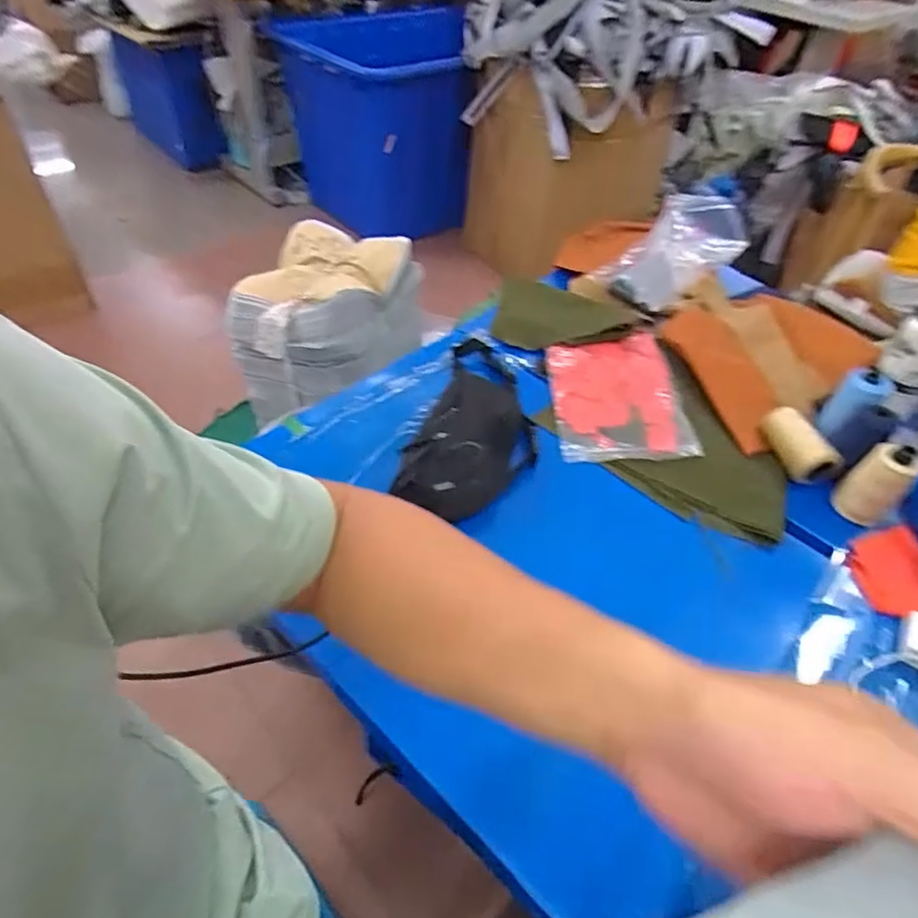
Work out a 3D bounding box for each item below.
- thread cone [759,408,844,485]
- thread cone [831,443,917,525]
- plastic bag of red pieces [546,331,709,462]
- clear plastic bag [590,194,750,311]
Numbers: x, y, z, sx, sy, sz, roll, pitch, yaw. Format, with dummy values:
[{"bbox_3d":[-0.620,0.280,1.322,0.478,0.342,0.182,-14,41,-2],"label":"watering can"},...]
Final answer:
[{"bbox_3d":[0.493,-0.024,0.849,0.054,0.053,0.124,-2,48,-8],"label":"thread cone"},{"bbox_3d":[0.552,0.035,0.771,0.053,0.102,0.065,-31,58,-30],"label":"thread cone"},{"bbox_3d":[0.248,-0.105,0.915,0.203,0.025,0.257,1,48,-6],"label":"plastic bag of red pieces"},{"bbox_3d":[0.418,-0.403,1.114,0.304,0.091,0.146,-37,60,-17],"label":"clear plastic bag"}]

